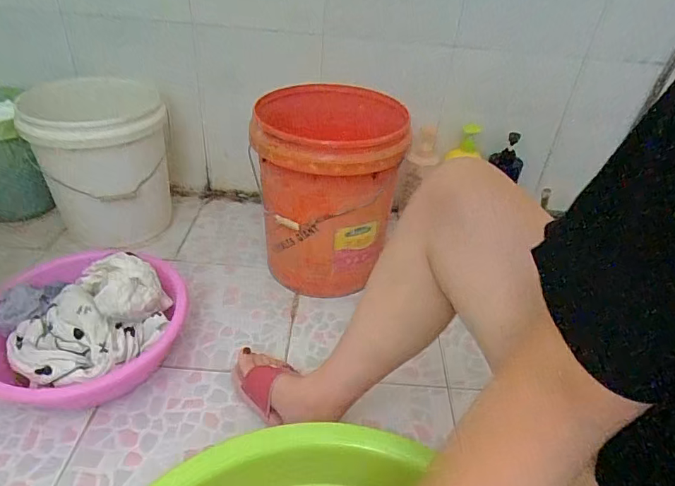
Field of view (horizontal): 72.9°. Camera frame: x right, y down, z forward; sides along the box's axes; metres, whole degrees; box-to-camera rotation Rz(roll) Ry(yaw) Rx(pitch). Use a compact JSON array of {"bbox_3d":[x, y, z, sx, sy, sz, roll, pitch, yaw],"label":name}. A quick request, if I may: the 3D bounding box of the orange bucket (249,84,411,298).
[{"bbox_3d":[-0.021,-0.104,0.991,0.288,0.392,0.325,3,36,-1],"label":"orange bucket"}]

